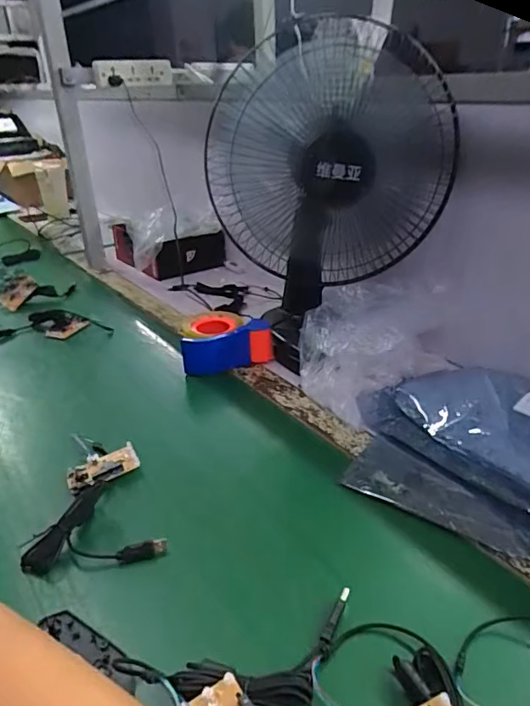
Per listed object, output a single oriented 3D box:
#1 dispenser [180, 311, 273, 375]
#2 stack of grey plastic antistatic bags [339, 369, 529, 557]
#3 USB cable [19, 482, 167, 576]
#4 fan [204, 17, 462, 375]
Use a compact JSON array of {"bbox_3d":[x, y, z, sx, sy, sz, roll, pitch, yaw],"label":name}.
[{"bbox_3d":[-0.061,-0.020,0.810,0.138,0.066,0.110,-4,27,-5],"label":"dispenser"},{"bbox_3d":[0.242,0.105,0.577,0.272,0.050,0.291,-18,31,-28],"label":"stack of grey plastic antistatic bags"},{"bbox_3d":[-0.177,0.175,0.488,0.105,0.034,0.131,-25,35,-37],"label":"USB cable"},{"bbox_3d":[0.104,-0.213,0.748,0.311,0.453,0.219,4,28,12],"label":"fan"}]

